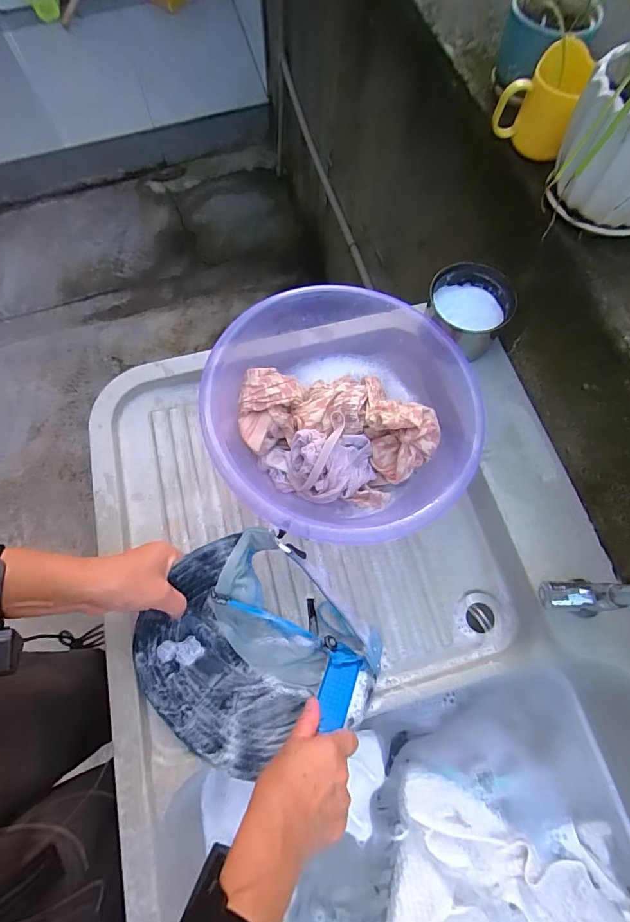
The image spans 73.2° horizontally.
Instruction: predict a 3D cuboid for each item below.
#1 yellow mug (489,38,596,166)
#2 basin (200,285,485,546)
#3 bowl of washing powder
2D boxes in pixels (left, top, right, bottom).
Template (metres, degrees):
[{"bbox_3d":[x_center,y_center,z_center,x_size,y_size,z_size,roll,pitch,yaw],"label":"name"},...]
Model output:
[{"bbox_3d":[0.244,-0.394,0.466,0.083,0.073,0.071,15,73,3],"label":"yellow mug"},{"bbox_3d":[0.030,-0.059,0.527,0.304,0.118,0.320,0,70,1],"label":"basin"},{"bbox_3d":[0.198,-0.195,0.560,0.102,0.069,0.098,0,70,1],"label":"bowl of washing powder"}]

